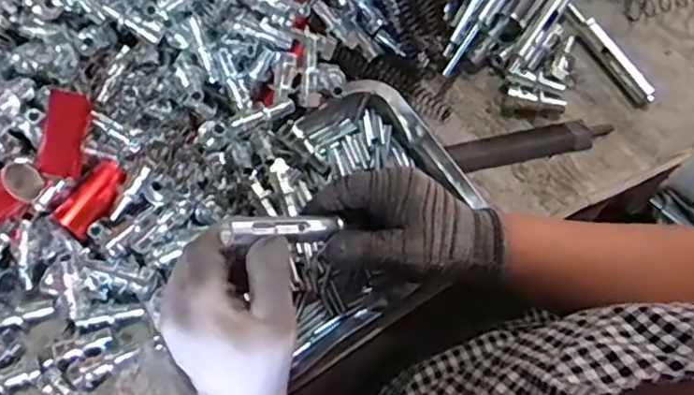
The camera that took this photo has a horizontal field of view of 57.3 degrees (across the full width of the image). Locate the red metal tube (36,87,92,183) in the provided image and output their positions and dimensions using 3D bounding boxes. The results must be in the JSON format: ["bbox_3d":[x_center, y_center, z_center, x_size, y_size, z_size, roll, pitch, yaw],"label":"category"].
[{"bbox_3d":[-0.202,-0.045,0.453,0.024,0.019,0.061,9,90,3],"label":"red metal tube"}]

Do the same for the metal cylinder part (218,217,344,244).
[{"bbox_3d":[-0.039,0.019,0.406,0.079,0.011,0.016,0,63,-40],"label":"metal cylinder part"}]

